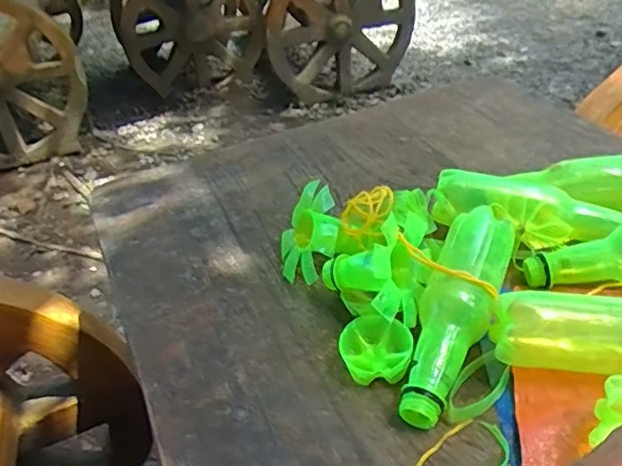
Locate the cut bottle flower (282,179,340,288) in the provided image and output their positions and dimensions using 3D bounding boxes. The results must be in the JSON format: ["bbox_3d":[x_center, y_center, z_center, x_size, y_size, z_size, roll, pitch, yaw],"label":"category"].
[{"bbox_3d":[0.003,0.001,0.530,0.033,0.092,0.077,12,-1,-33],"label":"cut bottle flower"}]

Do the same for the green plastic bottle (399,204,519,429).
[{"bbox_3d":[0.117,0.061,0.452,0.053,0.058,0.194,13,39,22],"label":"green plastic bottle"}]

